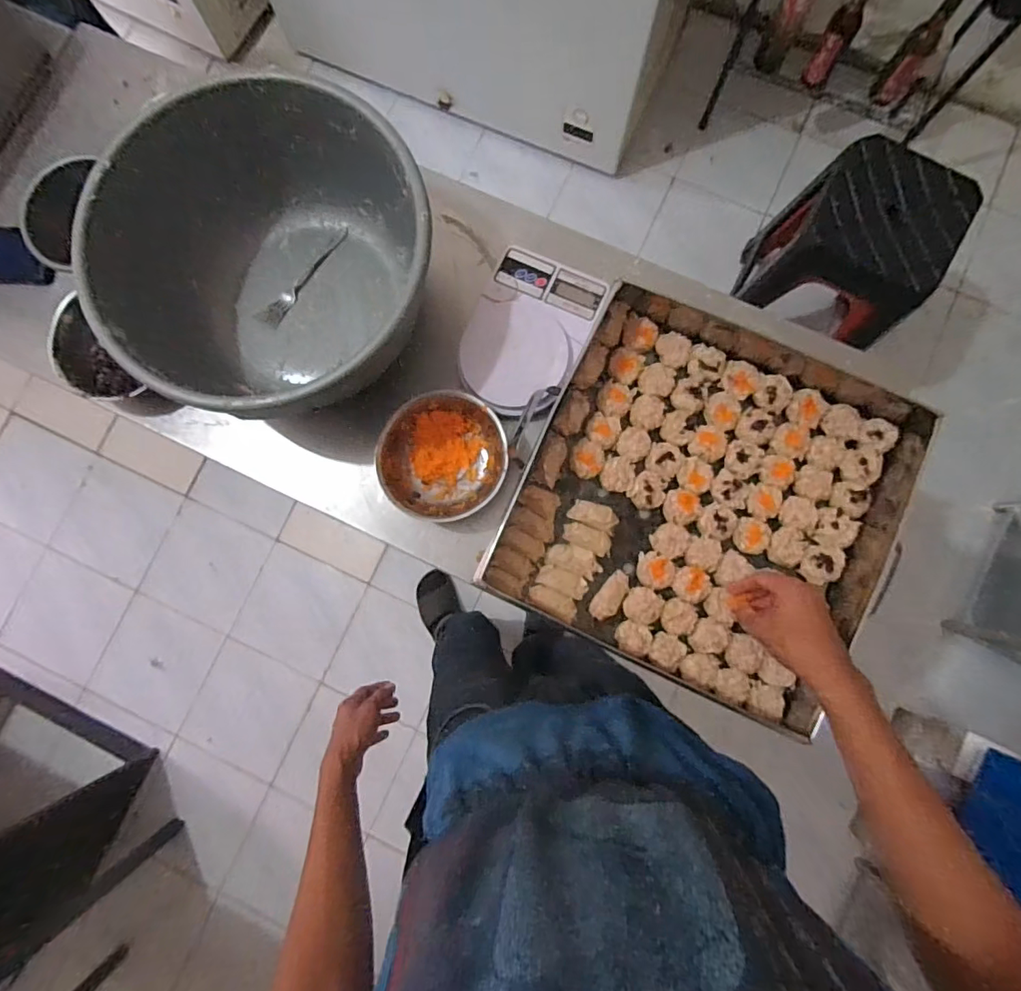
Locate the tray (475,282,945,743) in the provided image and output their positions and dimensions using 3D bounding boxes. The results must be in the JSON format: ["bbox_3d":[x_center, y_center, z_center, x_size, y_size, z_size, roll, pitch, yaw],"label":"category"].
[{"bbox_3d":[0.234,-0.004,0.611,0.411,0.082,0.427,26,84,4],"label":"tray"}]

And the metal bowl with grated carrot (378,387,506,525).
[{"bbox_3d":[-0.084,-0.049,0.645,0.158,0.046,0.157,0,83,1],"label":"metal bowl with grated carrot"}]

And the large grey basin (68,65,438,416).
[{"bbox_3d":[-0.276,-0.268,0.606,0.356,0.165,0.354,0,83,1],"label":"large grey basin"}]

